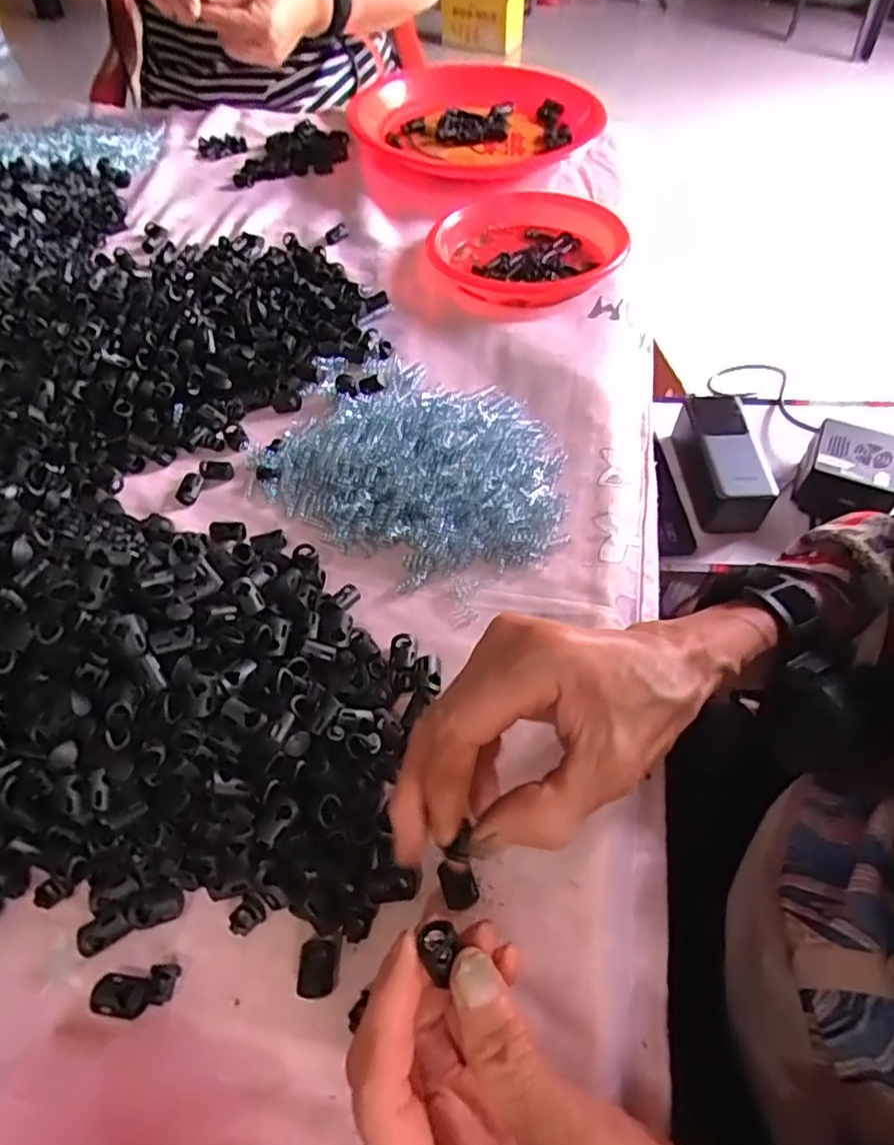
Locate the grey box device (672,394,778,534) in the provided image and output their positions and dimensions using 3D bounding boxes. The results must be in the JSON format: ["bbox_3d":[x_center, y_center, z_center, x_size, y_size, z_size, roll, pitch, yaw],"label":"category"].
[{"bbox_3d":[0.250,-0.105,0.589,0.056,0.058,0.141,-3,55,-1],"label":"grey box device"}]

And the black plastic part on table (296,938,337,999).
[{"bbox_3d":[-0.052,0.158,0.251,0.014,0.007,0.020,0,55,1],"label":"black plastic part on table"}]

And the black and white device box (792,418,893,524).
[{"bbox_3d":[0.364,-0.089,0.567,0.075,0.046,0.085,24,59,17],"label":"black and white device box"}]

